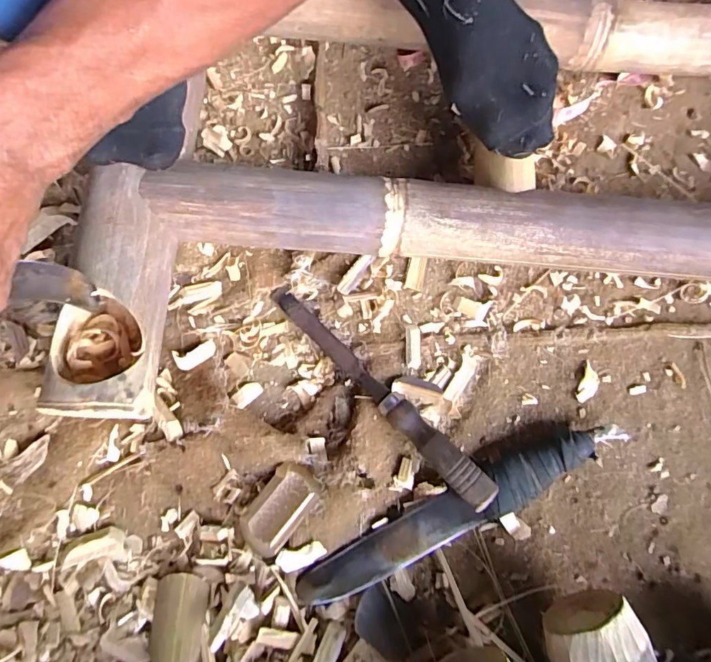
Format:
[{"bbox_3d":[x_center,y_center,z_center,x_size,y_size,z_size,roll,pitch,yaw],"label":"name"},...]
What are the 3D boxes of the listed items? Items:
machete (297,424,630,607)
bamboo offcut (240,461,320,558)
[{"bbox_3d":[0.083,0.137,0.384,0.278,0.024,0.045,-25,80,-7],"label":"machete"},{"bbox_3d":[-0.060,0.137,0.370,0.038,0.022,0.070,36,79,6],"label":"bamboo offcut"}]

